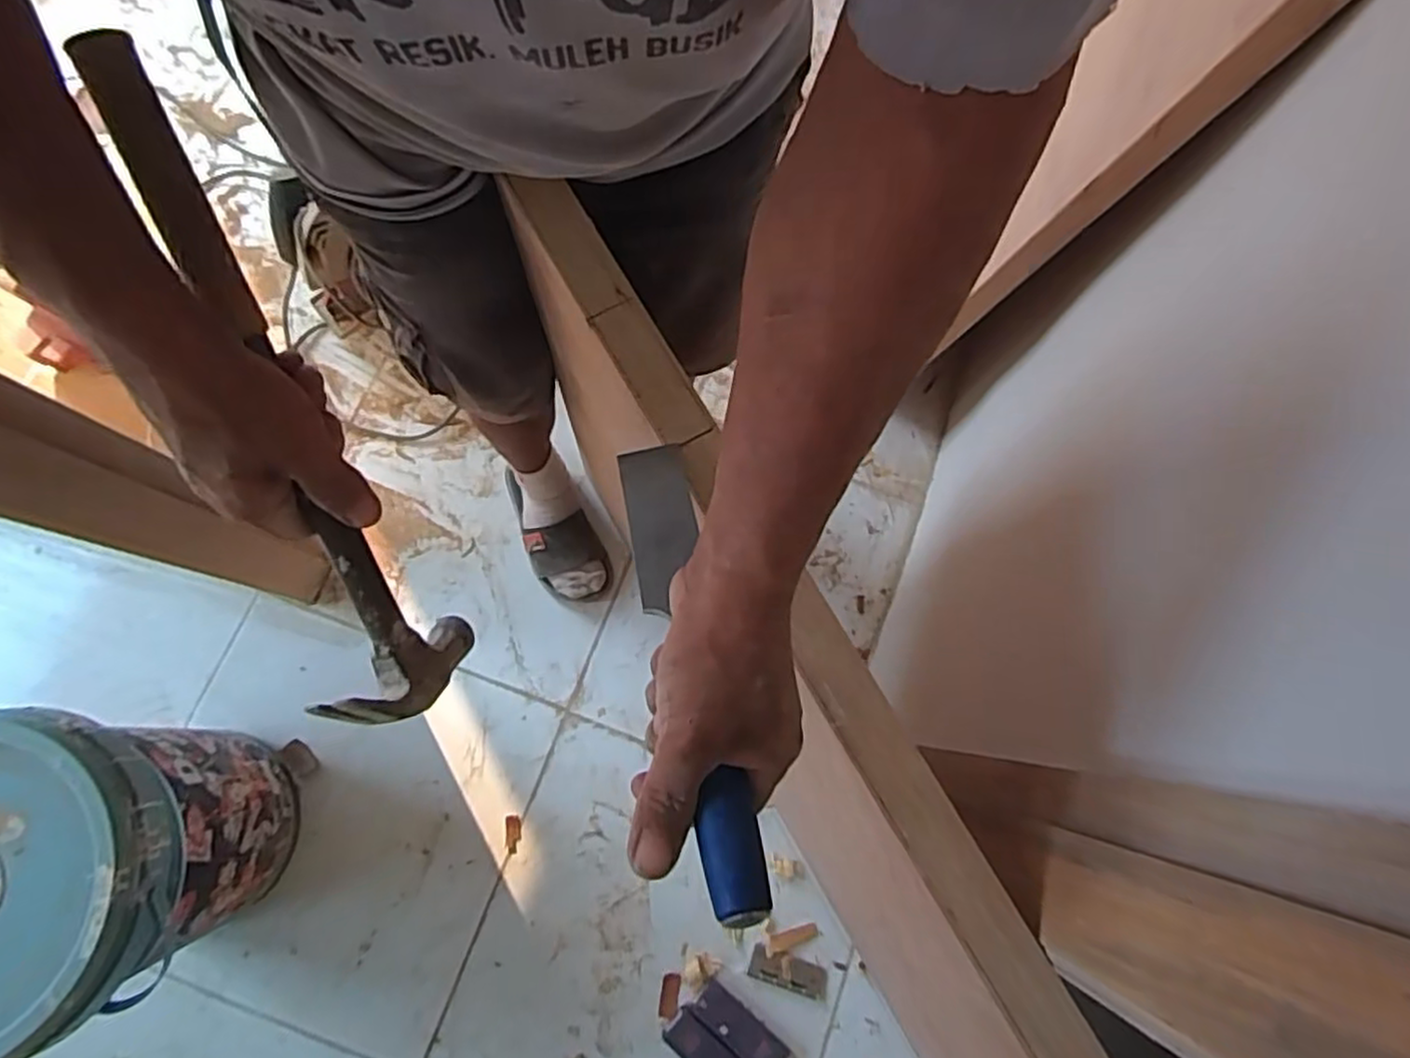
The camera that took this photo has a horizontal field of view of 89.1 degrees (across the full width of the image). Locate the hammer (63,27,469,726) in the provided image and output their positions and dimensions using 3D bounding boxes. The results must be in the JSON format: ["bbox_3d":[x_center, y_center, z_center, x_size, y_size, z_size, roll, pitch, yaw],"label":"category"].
[{"bbox_3d":[-0.215,-0.049,0.363,0.031,0.106,0.340,-12,111,14],"label":"hammer"}]

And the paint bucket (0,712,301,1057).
[{"bbox_3d":[-0.682,0.360,0.807,0.310,0.343,0.301,1,76,-3],"label":"paint bucket"}]

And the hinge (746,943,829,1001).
[{"bbox_3d":[0.117,0.614,0.987,0.112,0.010,0.046,18,79,3],"label":"hinge"}]

